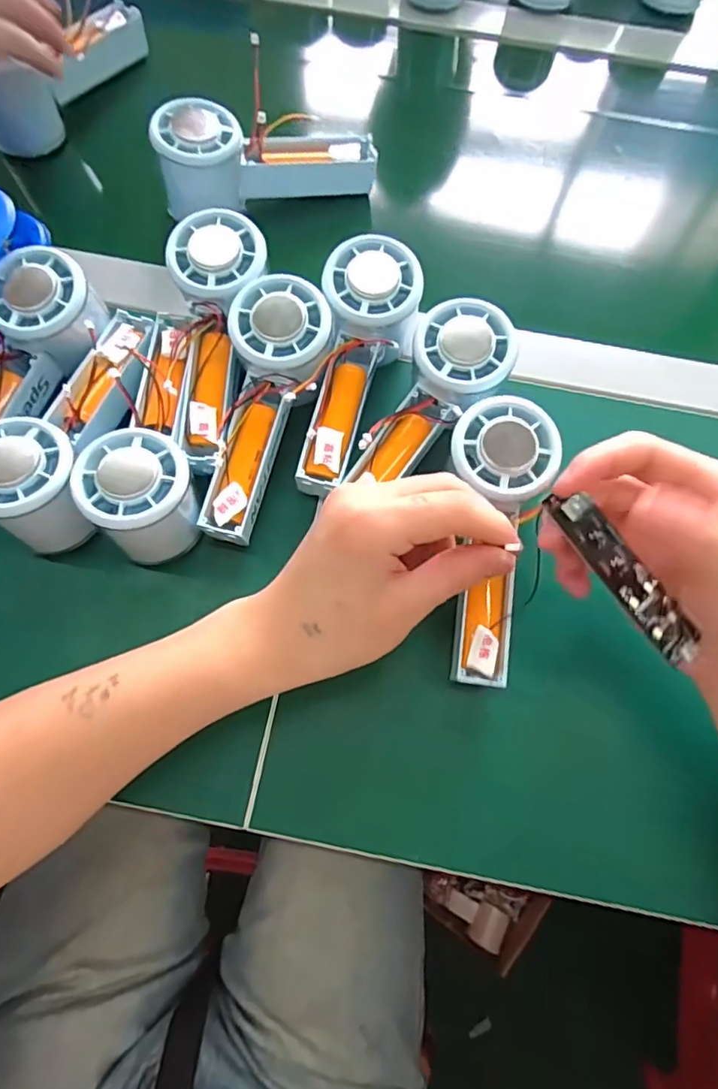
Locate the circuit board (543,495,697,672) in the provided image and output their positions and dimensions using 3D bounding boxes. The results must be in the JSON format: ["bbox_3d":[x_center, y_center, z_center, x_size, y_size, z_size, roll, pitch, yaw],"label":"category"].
[{"bbox_3d":[0.116,0.012,0.249,0.019,0.008,0.088,-36,86,-13],"label":"circuit board"}]

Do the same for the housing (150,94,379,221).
[{"bbox_3d":[-0.065,-0.278,0.400,0.149,0.055,0.050,-18,72,-8],"label":"housing"}]

